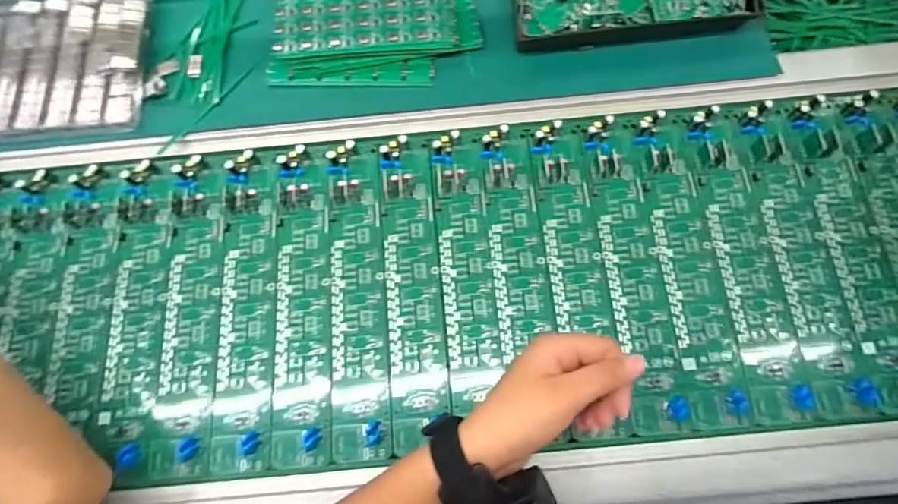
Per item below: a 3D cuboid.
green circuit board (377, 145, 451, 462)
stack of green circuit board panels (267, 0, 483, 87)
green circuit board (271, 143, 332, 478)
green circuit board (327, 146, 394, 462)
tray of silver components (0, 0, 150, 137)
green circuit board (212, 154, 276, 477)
[{"bbox_3d":[-0.031,0.026,0.438,0.048,0.011,0.265,-5,73,0],"label":"green circuit board"},{"bbox_3d":[-0.072,-0.229,0.506,0.197,0.027,0.130,-1,73,1],"label":"stack of green circuit board panels"},{"bbox_3d":[-0.126,0.040,0.436,0.047,0.013,0.273,-5,73,0],"label":"green circuit board"},{"bbox_3d":[-0.078,0.032,0.435,0.047,0.013,0.271,-5,73,0],"label":"green circuit board"},{"bbox_3d":[-0.450,-0.181,0.503,0.308,0.022,0.158,-6,73,-1],"label":"tray of silver components"},{"bbox_3d":[-0.176,0.041,0.436,0.050,0.015,0.273,-5,73,0],"label":"green circuit board"}]

